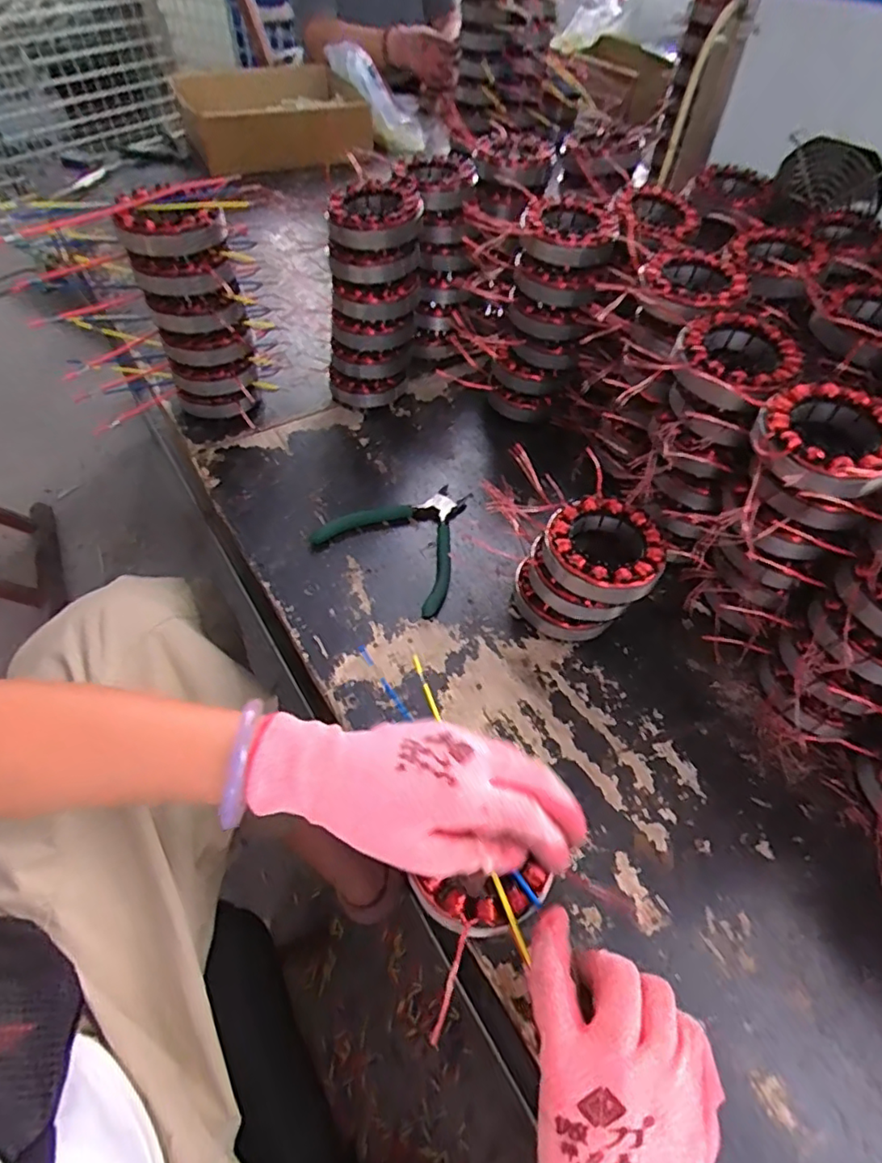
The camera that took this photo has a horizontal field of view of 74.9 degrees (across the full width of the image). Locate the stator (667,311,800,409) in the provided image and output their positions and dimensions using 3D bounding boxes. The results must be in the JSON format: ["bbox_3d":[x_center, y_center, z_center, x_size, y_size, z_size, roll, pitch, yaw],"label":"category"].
[{"bbox_3d":[0.215,-0.162,0.424,0.081,0.031,0.100,32,58,21],"label":"stator"}]

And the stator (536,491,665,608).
[{"bbox_3d":[0.120,-0.022,0.436,0.086,0.036,0.089,1,52,-1],"label":"stator"}]

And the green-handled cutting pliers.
[{"bbox_3d":[-0.025,-0.049,0.539,0.134,0.012,0.137,30,57,20],"label":"green-handled cutting pliers"}]

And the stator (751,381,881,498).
[{"bbox_3d":[0.252,-0.093,0.378,0.085,0.027,0.087,1,52,-1],"label":"stator"}]

